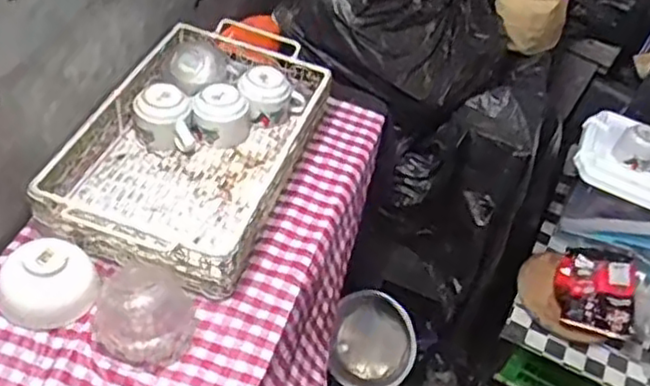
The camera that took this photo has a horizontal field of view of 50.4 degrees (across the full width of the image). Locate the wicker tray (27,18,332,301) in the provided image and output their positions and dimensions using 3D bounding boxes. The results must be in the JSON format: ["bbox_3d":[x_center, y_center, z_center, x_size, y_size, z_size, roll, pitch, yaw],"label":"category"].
[{"bbox_3d":[-0.174,-0.066,0.951,0.262,0.095,0.420,19,45,6],"label":"wicker tray"}]

